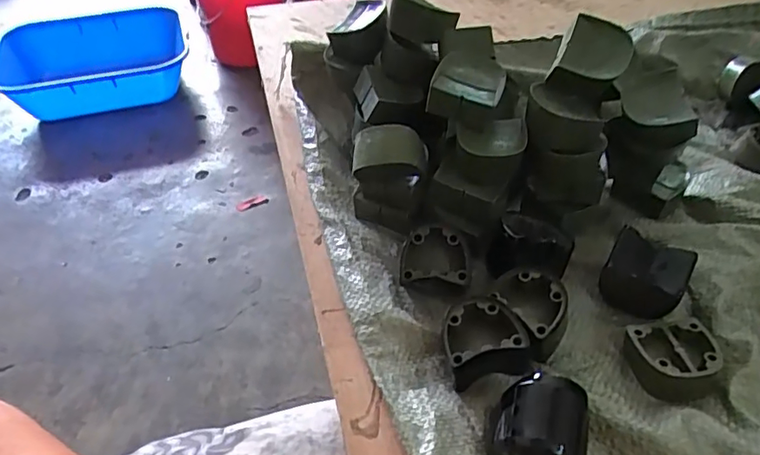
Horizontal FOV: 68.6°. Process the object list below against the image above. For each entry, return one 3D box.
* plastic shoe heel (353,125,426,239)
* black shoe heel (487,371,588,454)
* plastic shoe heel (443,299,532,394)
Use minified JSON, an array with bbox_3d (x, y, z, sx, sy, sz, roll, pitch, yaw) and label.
[{"bbox_3d":[0.005,-0.031,0.385,0.049,0.078,0.031,4,44,6],"label":"plastic shoe heel"},{"bbox_3d":[0.080,0.099,0.281,0.046,0.034,0.040,3,44,5],"label":"black shoe heel"},{"bbox_3d":[0.059,0.066,0.321,0.044,0.033,0.038,-7,44,-5],"label":"plastic shoe heel"}]

